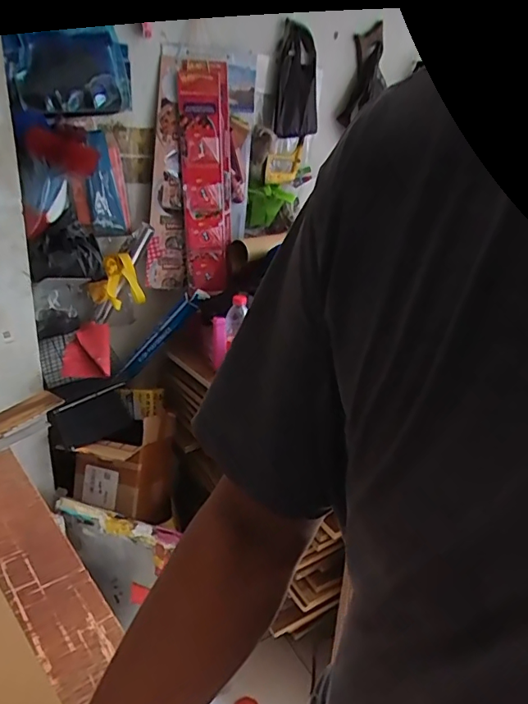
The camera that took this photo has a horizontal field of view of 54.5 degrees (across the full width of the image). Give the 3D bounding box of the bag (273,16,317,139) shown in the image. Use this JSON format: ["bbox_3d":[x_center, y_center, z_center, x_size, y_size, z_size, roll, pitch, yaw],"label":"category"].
[{"bbox_3d":[0.086,-0.720,1.368,0.142,0.265,0.027,-15,27,-26],"label":"bag"}]

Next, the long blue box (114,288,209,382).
[{"bbox_3d":[-0.279,-0.040,1.380,0.043,0.341,0.034,39,16,-25],"label":"long blue box"}]

